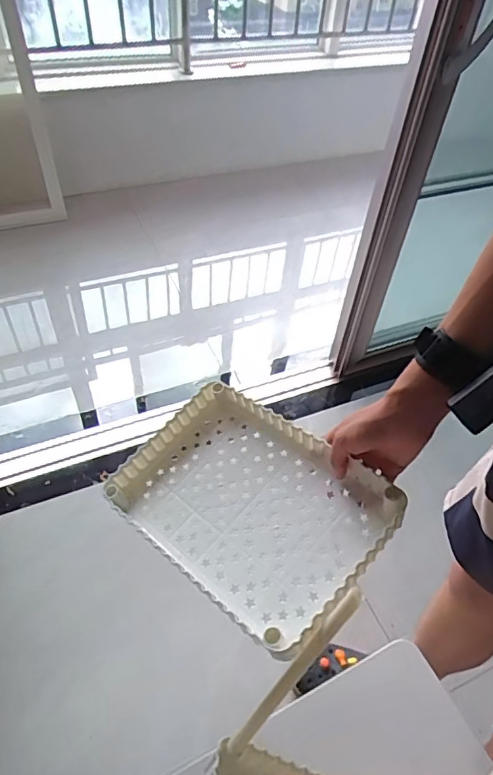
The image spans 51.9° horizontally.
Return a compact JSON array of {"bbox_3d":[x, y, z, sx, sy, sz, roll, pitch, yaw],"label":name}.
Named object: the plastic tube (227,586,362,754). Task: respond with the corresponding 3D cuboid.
[{"bbox_3d":[0.039,0.258,0.450,0.014,0.219,0.014,42,23,28],"label":"plastic tube"}]

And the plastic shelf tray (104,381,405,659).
[{"bbox_3d":[-0.001,0.118,0.551,0.289,0.041,0.199,28,61,35],"label":"plastic shelf tray"}]

